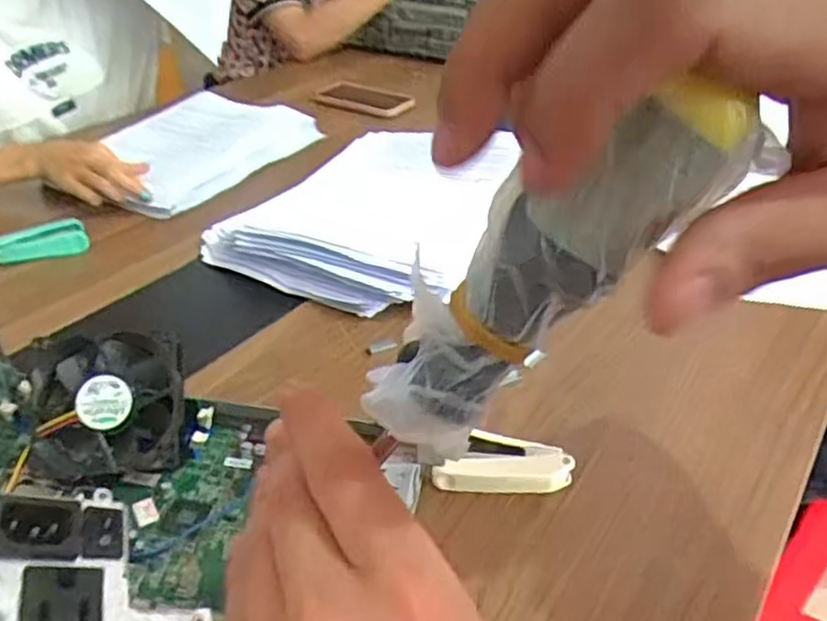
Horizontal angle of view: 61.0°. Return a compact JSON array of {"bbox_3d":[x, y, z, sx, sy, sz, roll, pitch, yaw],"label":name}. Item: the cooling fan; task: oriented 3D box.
[{"bbox_3d":[-0.201,0.061,0.463,0.096,0.089,0.031,-3,-7,-6],"label":"cooling fan"}]

